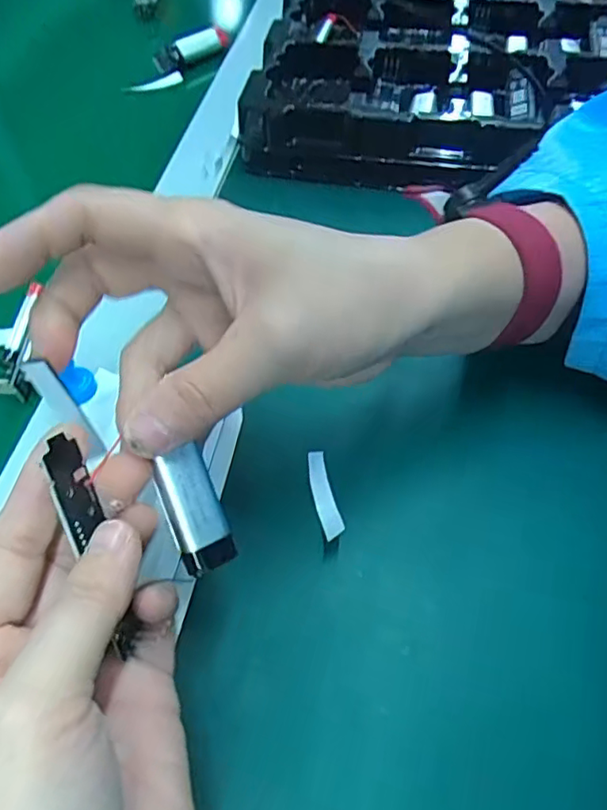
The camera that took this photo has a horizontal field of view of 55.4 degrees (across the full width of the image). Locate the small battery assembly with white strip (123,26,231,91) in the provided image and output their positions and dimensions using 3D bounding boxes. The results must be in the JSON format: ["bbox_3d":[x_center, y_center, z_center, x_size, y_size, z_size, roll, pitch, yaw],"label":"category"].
[{"bbox_3d":[-0.105,-0.283,0.476,0.091,0.031,0.028,-36,59,-21],"label":"small battery assembly with white strip"}]

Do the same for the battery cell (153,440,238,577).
[{"bbox_3d":[-0.035,0.034,0.185,0.017,0.007,0.038,-20,91,-24],"label":"battery cell"}]

